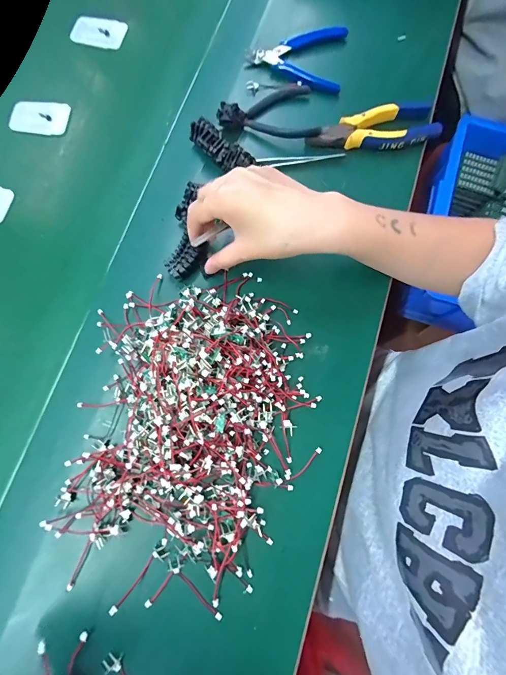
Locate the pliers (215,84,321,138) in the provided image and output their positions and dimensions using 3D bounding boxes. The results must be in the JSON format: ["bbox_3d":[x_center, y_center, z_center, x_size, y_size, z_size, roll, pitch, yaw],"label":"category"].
[{"bbox_3d":[0.021,-0.278,0.385,0.116,0.024,0.077,4,77,0],"label":"pliers"}]

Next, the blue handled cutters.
[{"bbox_3d":[0.056,-0.363,0.412,0.122,0.011,0.097,13,77,2],"label":"blue handled cutters"}]

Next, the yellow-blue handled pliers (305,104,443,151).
[{"bbox_3d":[0.145,-0.247,0.385,0.156,0.016,0.049,-11,77,-3],"label":"yellow-blue handled pliers"}]

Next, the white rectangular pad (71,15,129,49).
[{"bbox_3d":[-0.206,-0.405,0.430,0.074,0.008,0.034,15,100,6],"label":"white rectangular pad"}]

